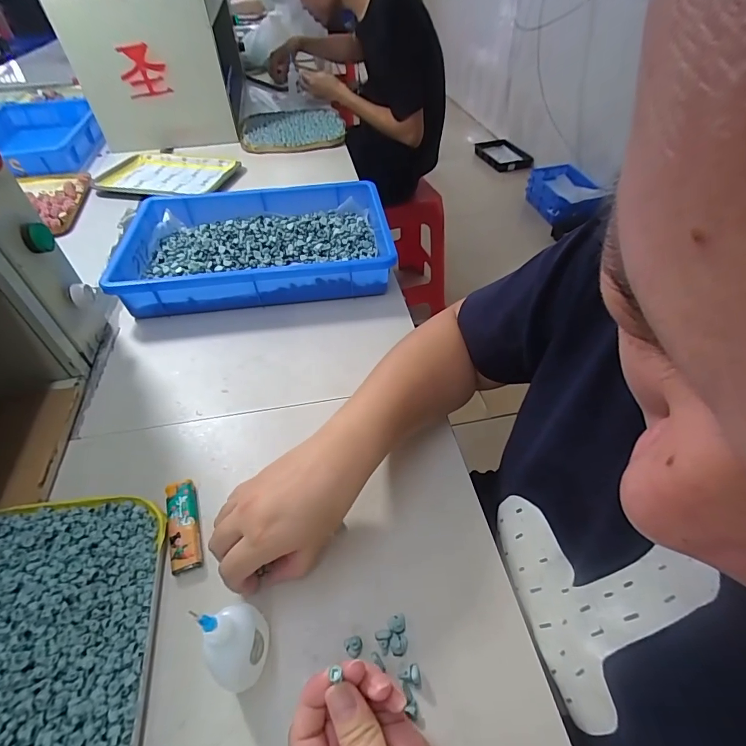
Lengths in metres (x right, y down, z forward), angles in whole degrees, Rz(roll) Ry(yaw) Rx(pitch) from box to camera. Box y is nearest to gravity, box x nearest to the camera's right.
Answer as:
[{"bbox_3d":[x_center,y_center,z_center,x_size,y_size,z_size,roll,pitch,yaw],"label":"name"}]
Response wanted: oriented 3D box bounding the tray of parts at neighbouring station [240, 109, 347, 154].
[{"bbox_3d":[-0.195,-0.596,0.991,0.247,0.027,0.244,-10,46,-7],"label":"tray of parts at neighbouring station"}]

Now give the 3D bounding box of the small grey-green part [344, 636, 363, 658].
[{"bbox_3d":[-0.014,0.192,0.284,0.012,0.005,0.013,0,48,0],"label":"small grey-green part"}]

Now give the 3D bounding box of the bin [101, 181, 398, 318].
[{"bbox_3d":[-0.165,-0.187,0.591,0.359,0.068,0.236,-5,48,-5],"label":"bin"}]

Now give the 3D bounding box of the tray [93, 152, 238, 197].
[{"bbox_3d":[-0.422,-0.403,0.822,0.263,0.020,0.192,8,47,10],"label":"tray"}]

